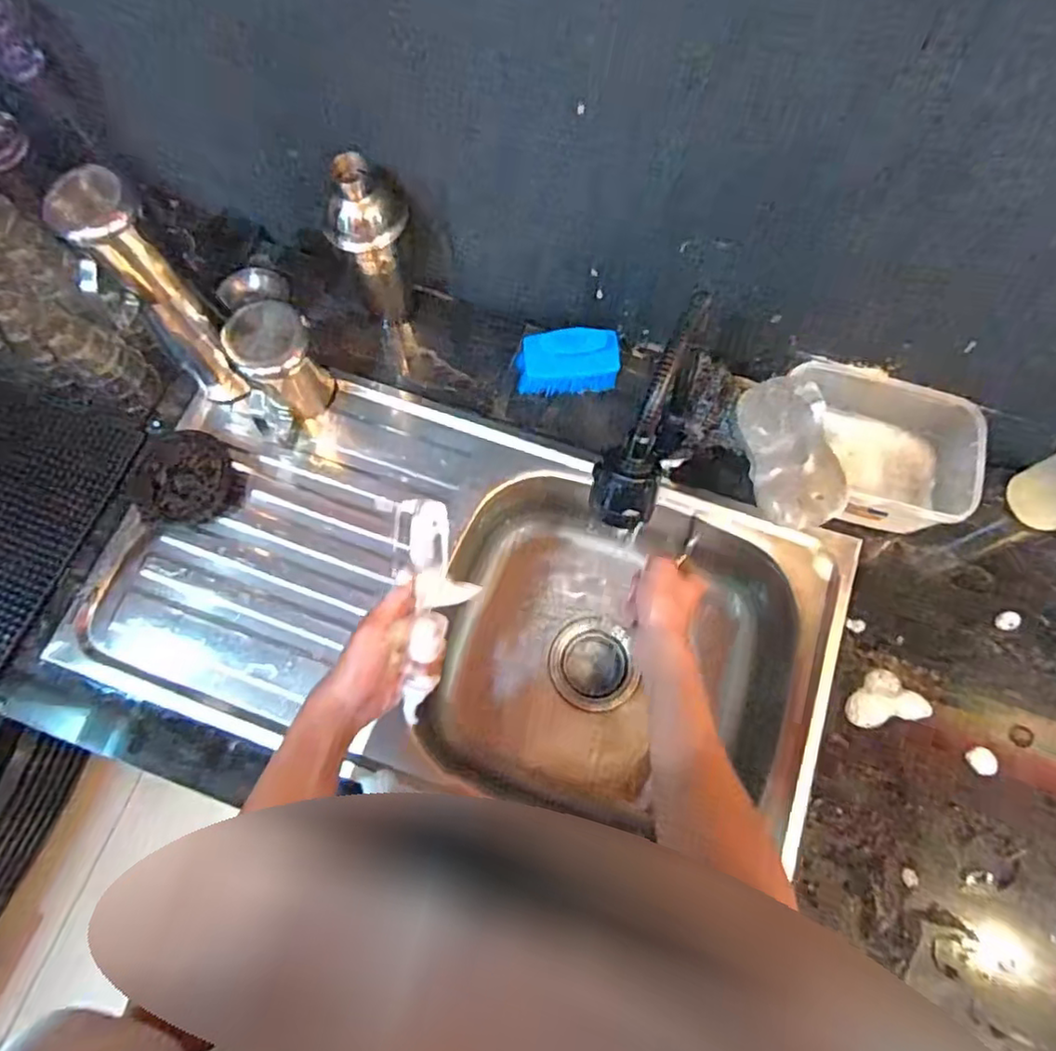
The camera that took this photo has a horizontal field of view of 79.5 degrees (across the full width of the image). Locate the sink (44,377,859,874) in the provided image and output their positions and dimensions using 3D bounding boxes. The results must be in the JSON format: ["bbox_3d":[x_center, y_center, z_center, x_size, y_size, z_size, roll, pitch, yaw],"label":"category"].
[{"bbox_3d":[-0.056,0.081,0.727,0.735,0.161,0.380,17,74,6],"label":"sink"}]

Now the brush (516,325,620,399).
[{"bbox_3d":[0.045,-0.188,0.717,0.111,0.076,0.042,1,33,1],"label":"brush"}]

